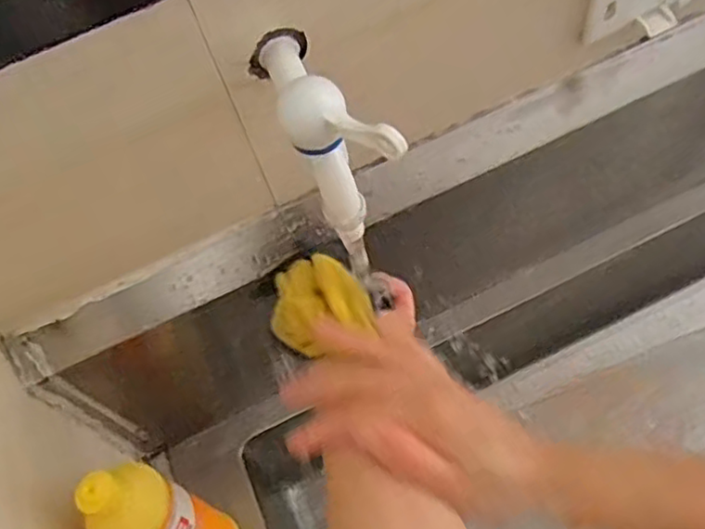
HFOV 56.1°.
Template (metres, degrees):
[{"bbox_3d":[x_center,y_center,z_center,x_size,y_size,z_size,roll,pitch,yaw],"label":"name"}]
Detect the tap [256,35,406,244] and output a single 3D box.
[{"bbox_3d":[-0.020,-0.078,0.346,0.032,0.079,0.135,-25,63,-10],"label":"tap"}]

